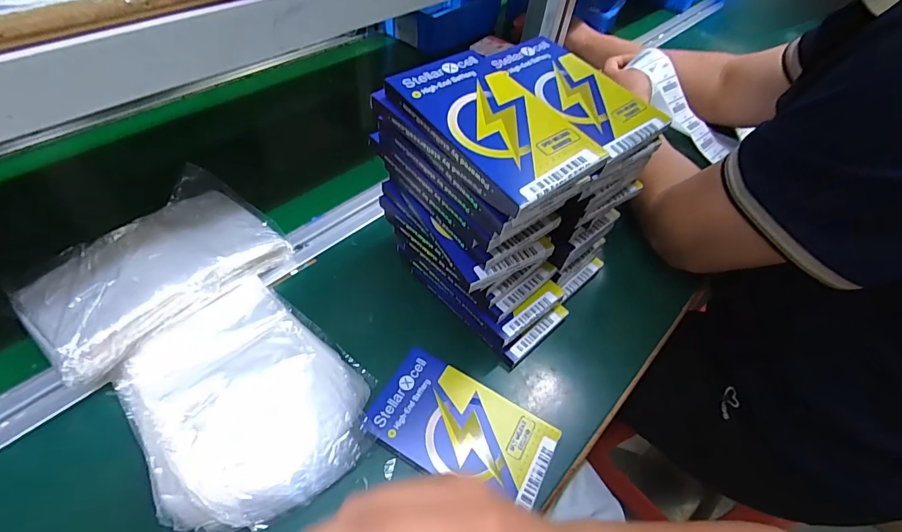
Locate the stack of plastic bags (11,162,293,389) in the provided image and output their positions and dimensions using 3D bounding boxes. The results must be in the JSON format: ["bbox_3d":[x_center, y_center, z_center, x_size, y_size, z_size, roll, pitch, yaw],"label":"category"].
[{"bbox_3d":[-0.256,-0.008,0.365,0.130,0.028,0.186,31,55,18],"label":"stack of plastic bags"}]

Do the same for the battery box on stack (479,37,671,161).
[{"bbox_3d":[0.095,-0.133,0.319,0.069,0.014,0.128,-31,60,-27],"label":"battery box on stack"}]

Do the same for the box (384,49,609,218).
[{"bbox_3d":[0.027,-0.093,0.268,0.080,0.016,0.128,-31,60,-27],"label":"box"}]

